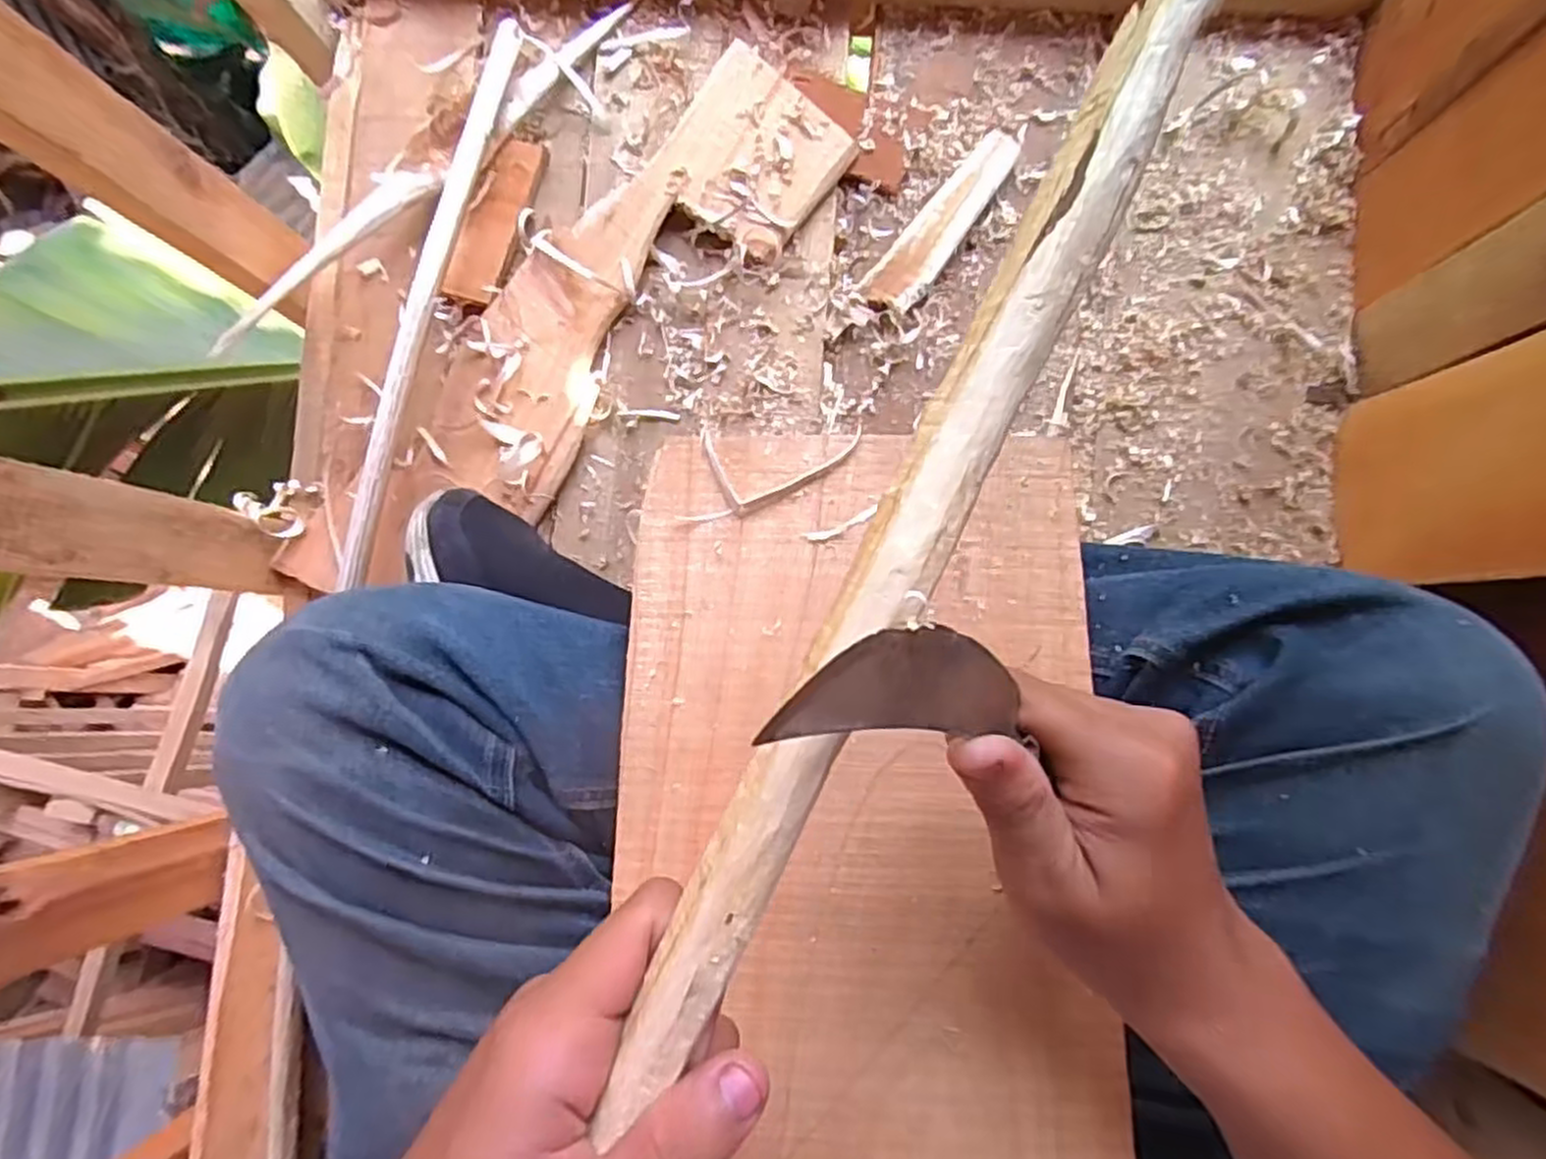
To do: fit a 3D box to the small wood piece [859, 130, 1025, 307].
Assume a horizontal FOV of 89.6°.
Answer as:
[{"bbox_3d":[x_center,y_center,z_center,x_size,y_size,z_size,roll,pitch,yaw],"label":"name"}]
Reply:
[{"bbox_3d":[0.115,-0.237,0.521,0.038,0.015,0.141,40,90,7],"label":"small wood piece"}]

